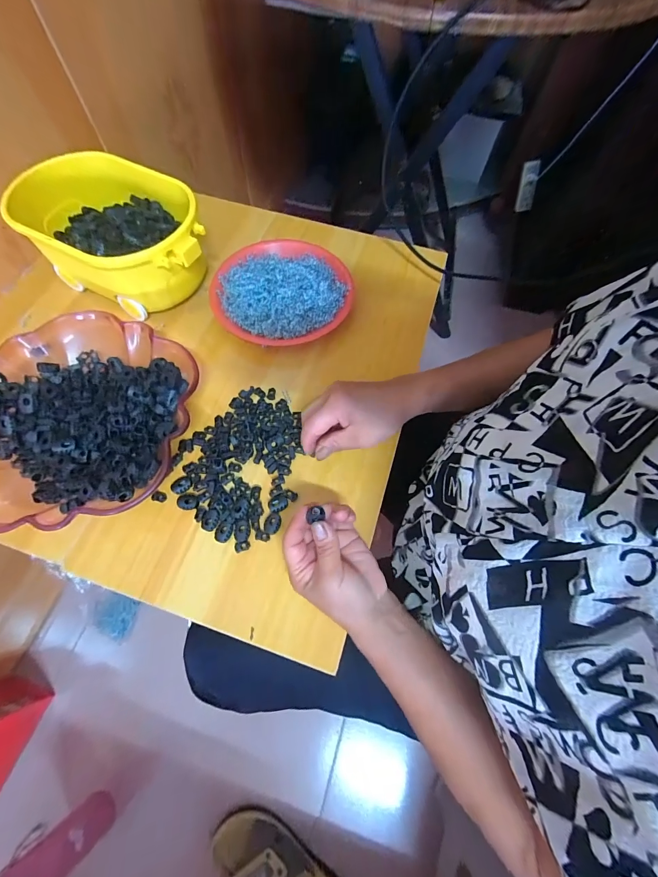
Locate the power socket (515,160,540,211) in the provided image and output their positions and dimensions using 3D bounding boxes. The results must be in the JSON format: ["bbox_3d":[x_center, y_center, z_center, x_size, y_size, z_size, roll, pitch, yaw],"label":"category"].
[{"bbox_3d":[0.619,-0.783,1.065,0.047,0.134,0.029,-1,56,15],"label":"power socket"}]

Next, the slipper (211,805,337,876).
[{"bbox_3d":[-0.086,0.764,0.584,0.264,0.064,0.114,34,70,11],"label":"slipper"}]

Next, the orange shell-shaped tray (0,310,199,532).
[{"bbox_3d":[-0.283,-0.031,0.382,0.261,0.050,0.262,-4,67,-4],"label":"orange shell-shaped tray"}]

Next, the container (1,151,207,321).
[{"bbox_3d":[-0.280,-0.272,0.458,0.248,0.092,0.162,28,69,9],"label":"container"}]

